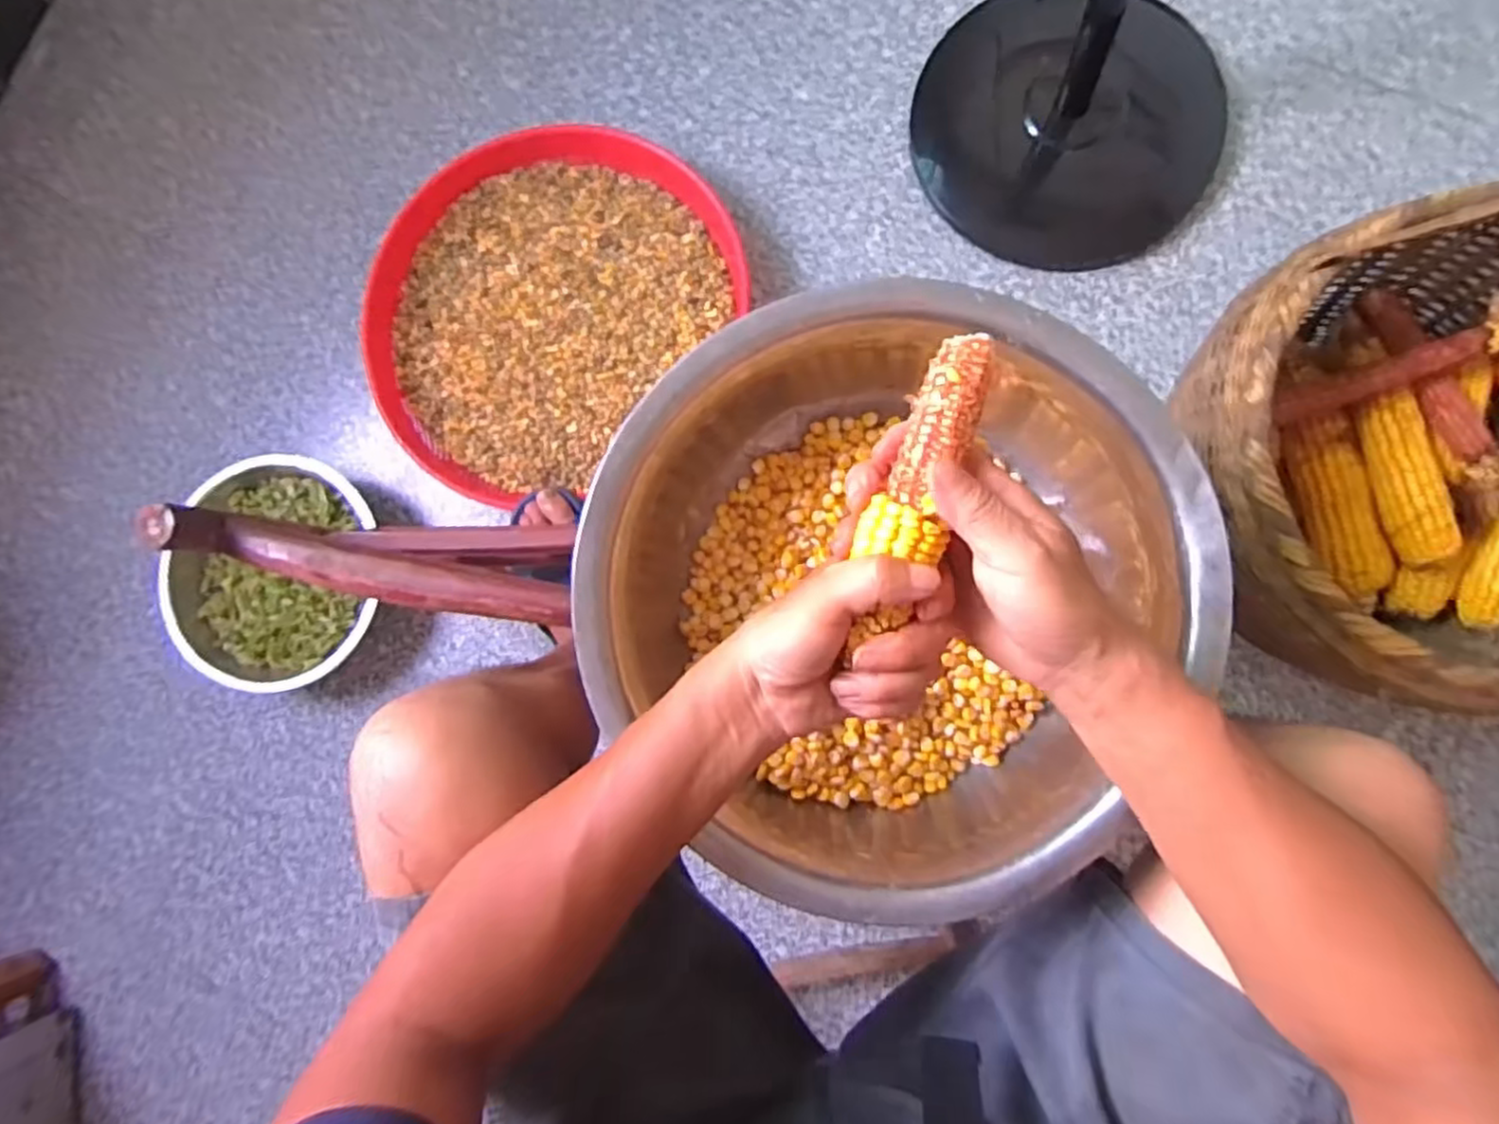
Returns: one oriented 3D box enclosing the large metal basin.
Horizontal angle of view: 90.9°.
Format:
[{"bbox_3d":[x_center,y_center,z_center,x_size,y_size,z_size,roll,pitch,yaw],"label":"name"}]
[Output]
[{"bbox_3d":[0.084,0.021,0.447,0.326,0.132,0.329,0,85,5],"label":"large metal basin"}]

